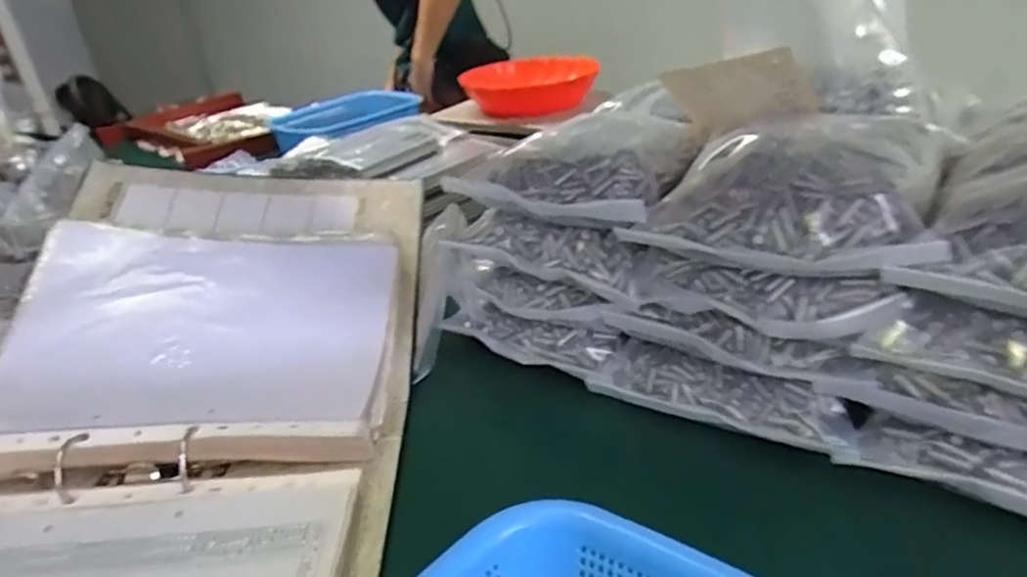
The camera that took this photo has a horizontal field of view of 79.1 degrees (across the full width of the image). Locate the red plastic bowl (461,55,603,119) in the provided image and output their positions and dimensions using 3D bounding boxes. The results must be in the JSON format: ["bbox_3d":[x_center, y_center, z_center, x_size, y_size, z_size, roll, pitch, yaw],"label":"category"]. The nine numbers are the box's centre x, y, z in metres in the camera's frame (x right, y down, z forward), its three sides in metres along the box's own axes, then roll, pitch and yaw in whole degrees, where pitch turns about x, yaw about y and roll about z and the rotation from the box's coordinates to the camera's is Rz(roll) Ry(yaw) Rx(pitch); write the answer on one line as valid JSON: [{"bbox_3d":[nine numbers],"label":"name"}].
[{"bbox_3d":[0.027,-0.316,0.977,0.193,0.065,0.177,-2,25,1],"label":"red plastic bowl"}]

